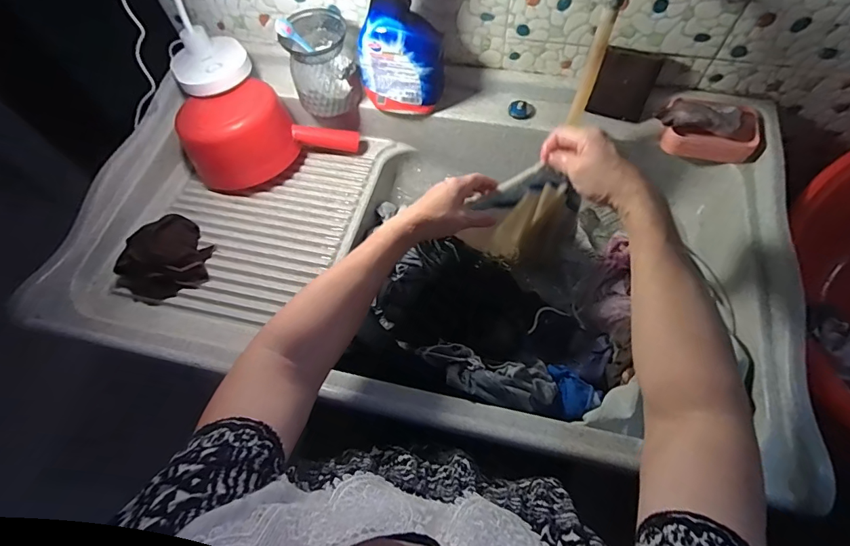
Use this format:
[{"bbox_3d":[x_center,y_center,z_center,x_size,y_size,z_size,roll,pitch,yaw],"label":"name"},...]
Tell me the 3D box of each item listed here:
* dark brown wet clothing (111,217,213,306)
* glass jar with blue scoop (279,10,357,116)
[{"bbox_3d":[-0.380,-0.015,0.641,0.118,0.049,0.131,37,71,19],"label":"dark brown wet clothing"},{"bbox_3d":[-0.165,-0.334,0.703,0.097,0.116,0.103,-19,64,-6],"label":"glass jar with blue scoop"}]

